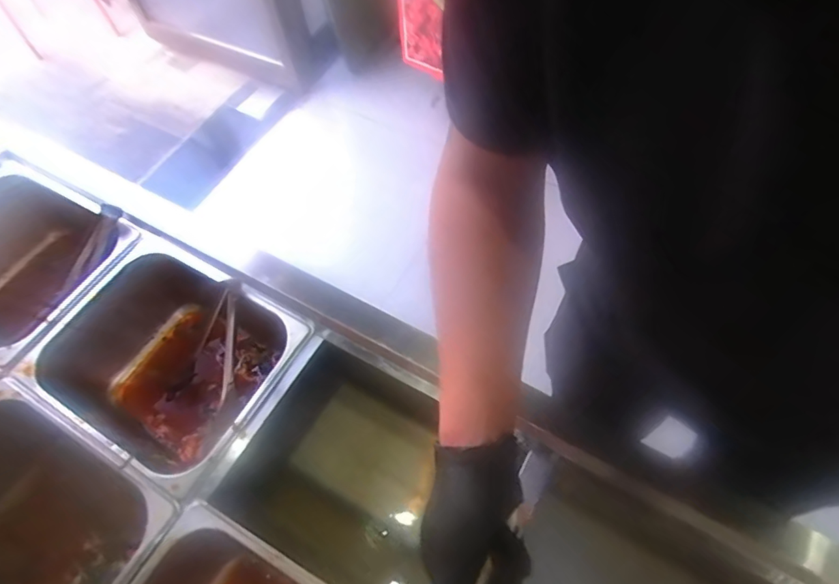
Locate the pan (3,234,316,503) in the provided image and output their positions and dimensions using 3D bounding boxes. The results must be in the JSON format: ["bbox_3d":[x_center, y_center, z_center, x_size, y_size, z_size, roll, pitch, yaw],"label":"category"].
[{"bbox_3d":[-0.323,0.112,0.741,0.326,0.192,0.266,26,65,18],"label":"pan"}]

